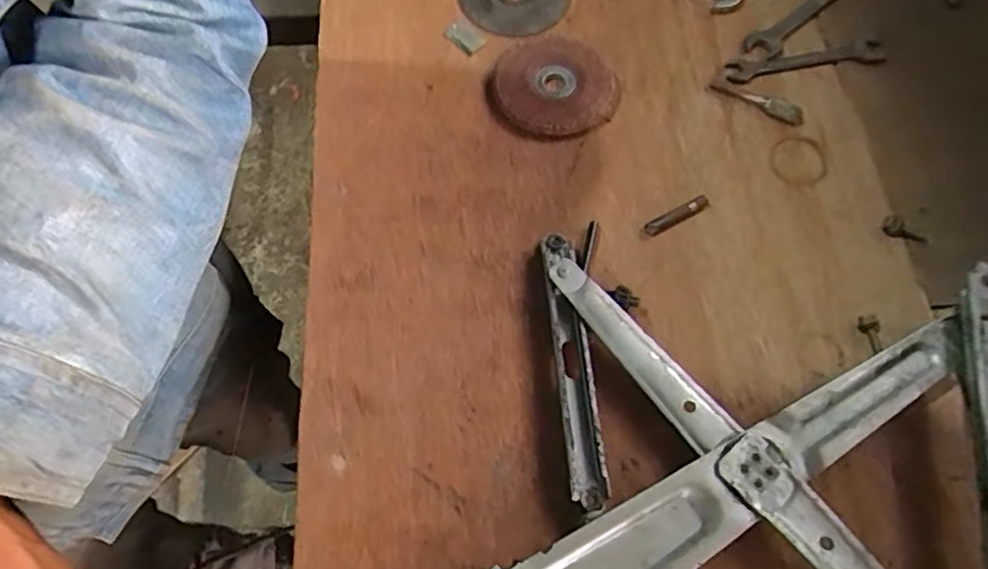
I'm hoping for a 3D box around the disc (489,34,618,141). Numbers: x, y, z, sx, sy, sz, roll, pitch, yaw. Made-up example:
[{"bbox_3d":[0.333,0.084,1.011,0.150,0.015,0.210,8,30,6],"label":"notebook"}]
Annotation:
[{"bbox_3d":[0.042,-0.141,0.439,0.082,0.012,0.087,0,65,-1],"label":"disc"}]

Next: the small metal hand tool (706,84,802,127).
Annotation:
[{"bbox_3d":[0.186,-0.129,0.434,0.067,0.006,0.014,22,67,9],"label":"small metal hand tool"}]

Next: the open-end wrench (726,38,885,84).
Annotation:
[{"bbox_3d":[0.230,-0.166,0.456,0.118,0.008,0.023,-10,66,-5],"label":"open-end wrench"}]

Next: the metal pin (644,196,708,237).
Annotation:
[{"bbox_3d":[0.118,-0.044,0.397,0.046,0.007,0.008,-25,68,-12],"label":"metal pin"}]

